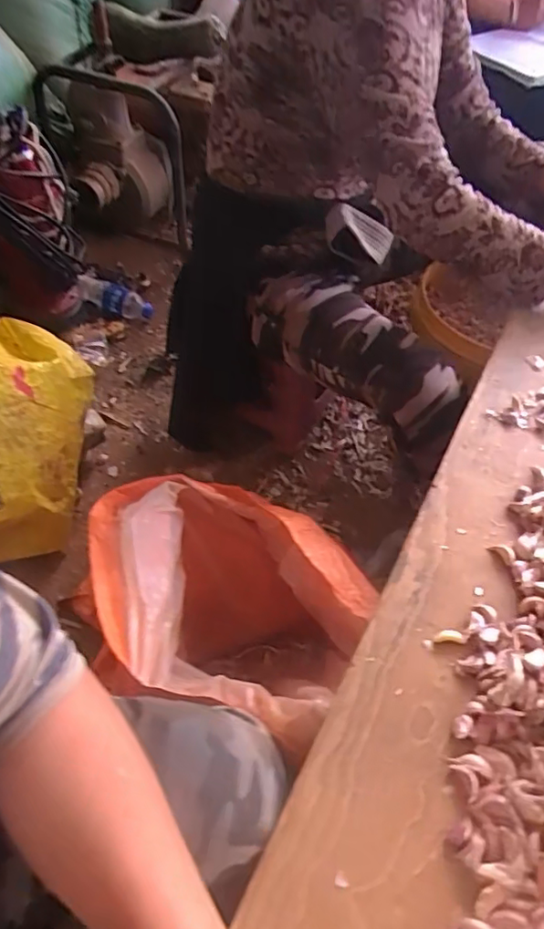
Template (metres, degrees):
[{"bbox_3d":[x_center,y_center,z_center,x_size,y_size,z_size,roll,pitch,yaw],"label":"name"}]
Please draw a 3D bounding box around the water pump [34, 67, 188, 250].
[{"bbox_3d":[-0.388,-0.764,1.480,0.325,0.382,0.263,-10,52,-12],"label":"water pump"}]

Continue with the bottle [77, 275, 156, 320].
[{"bbox_3d":[-0.376,-0.397,1.408,0.172,0.062,0.067,10,51,5],"label":"bottle"}]

